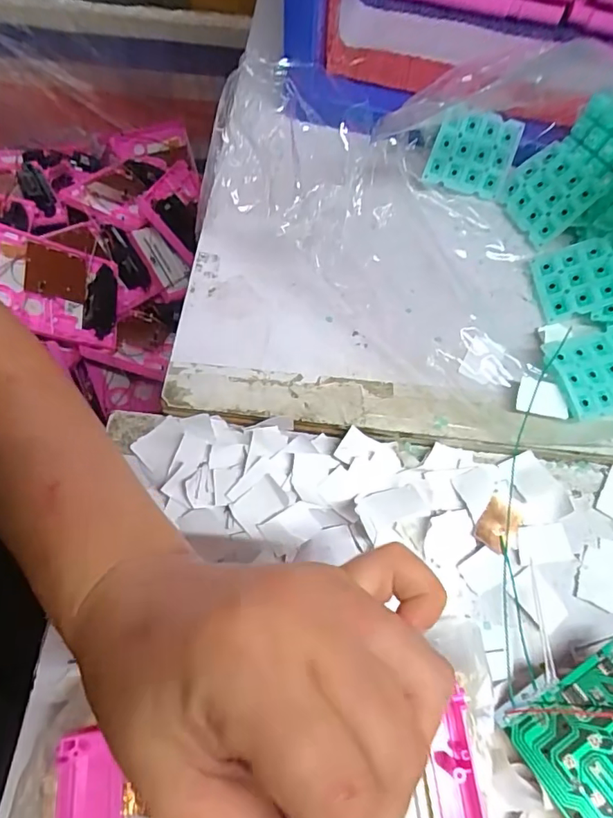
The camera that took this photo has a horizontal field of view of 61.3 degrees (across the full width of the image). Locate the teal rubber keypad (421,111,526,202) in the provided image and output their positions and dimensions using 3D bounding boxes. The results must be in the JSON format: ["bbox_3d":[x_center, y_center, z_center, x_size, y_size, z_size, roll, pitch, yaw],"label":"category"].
[{"bbox_3d":[0.115,-0.175,0.355,0.059,0.050,0.006,7,32,-16],"label":"teal rubber keypad"}]

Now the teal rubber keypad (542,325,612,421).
[{"bbox_3d":[0.172,-0.022,0.301,0.057,0.011,0.048,-17,68,-8],"label":"teal rubber keypad"}]

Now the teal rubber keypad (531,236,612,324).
[{"bbox_3d":[0.175,-0.084,0.323,0.059,0.004,0.049,-15,66,25],"label":"teal rubber keypad"}]

